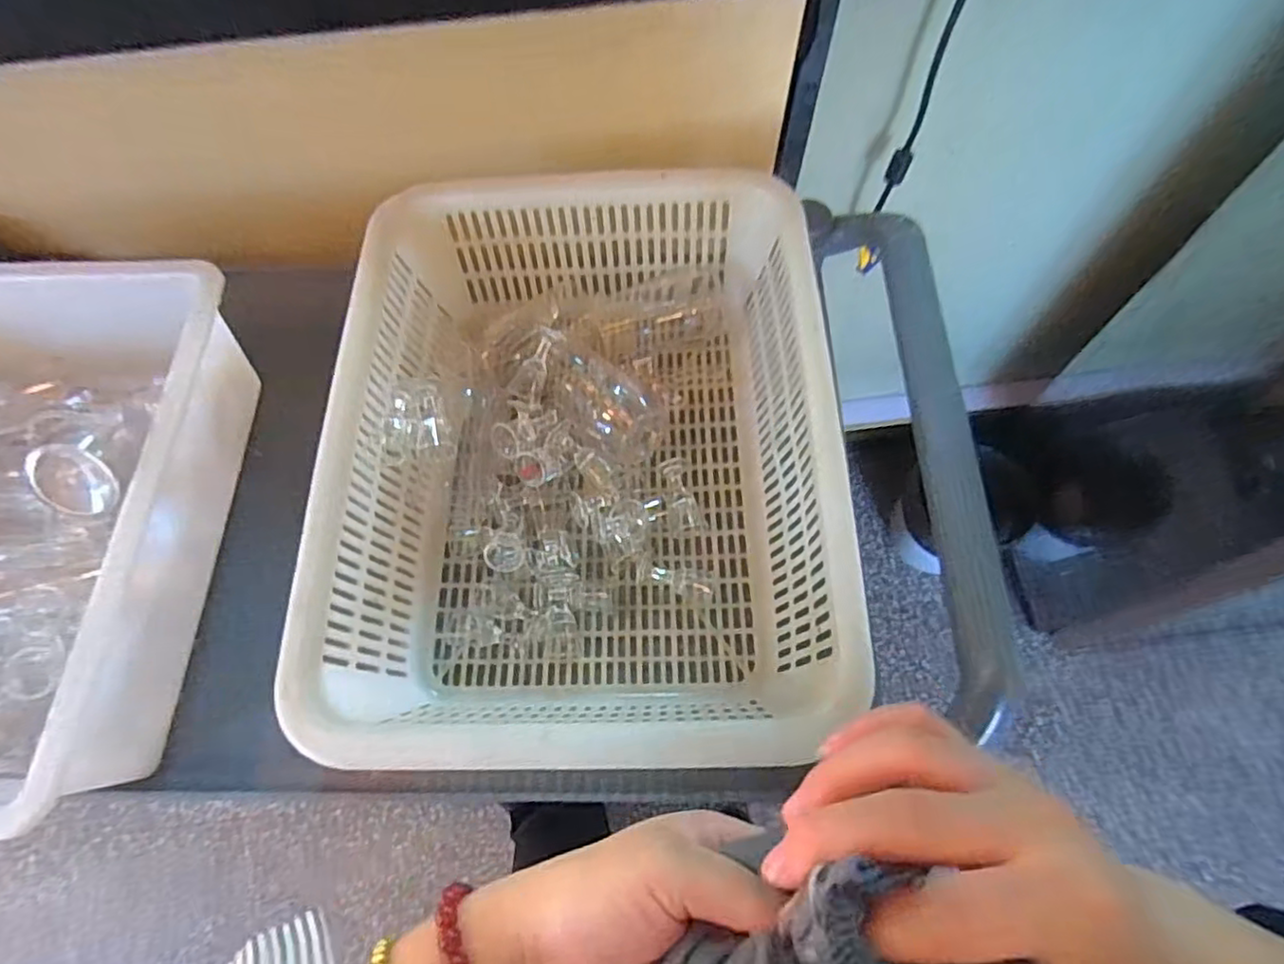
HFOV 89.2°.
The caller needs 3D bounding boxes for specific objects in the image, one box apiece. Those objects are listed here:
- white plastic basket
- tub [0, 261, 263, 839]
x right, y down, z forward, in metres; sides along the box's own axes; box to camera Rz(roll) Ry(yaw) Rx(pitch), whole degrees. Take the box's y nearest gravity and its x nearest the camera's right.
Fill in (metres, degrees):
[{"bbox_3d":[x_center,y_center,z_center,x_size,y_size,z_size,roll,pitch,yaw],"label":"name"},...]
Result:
[{"bbox_3d":[-0.045,-0.034,0.504,0.350,0.123,0.429,-3,67,1],"label":"white plastic basket"},{"bbox_3d":[-0.491,0.041,0.481,0.322,0.119,0.380,-1,67,1],"label":"tub"}]

